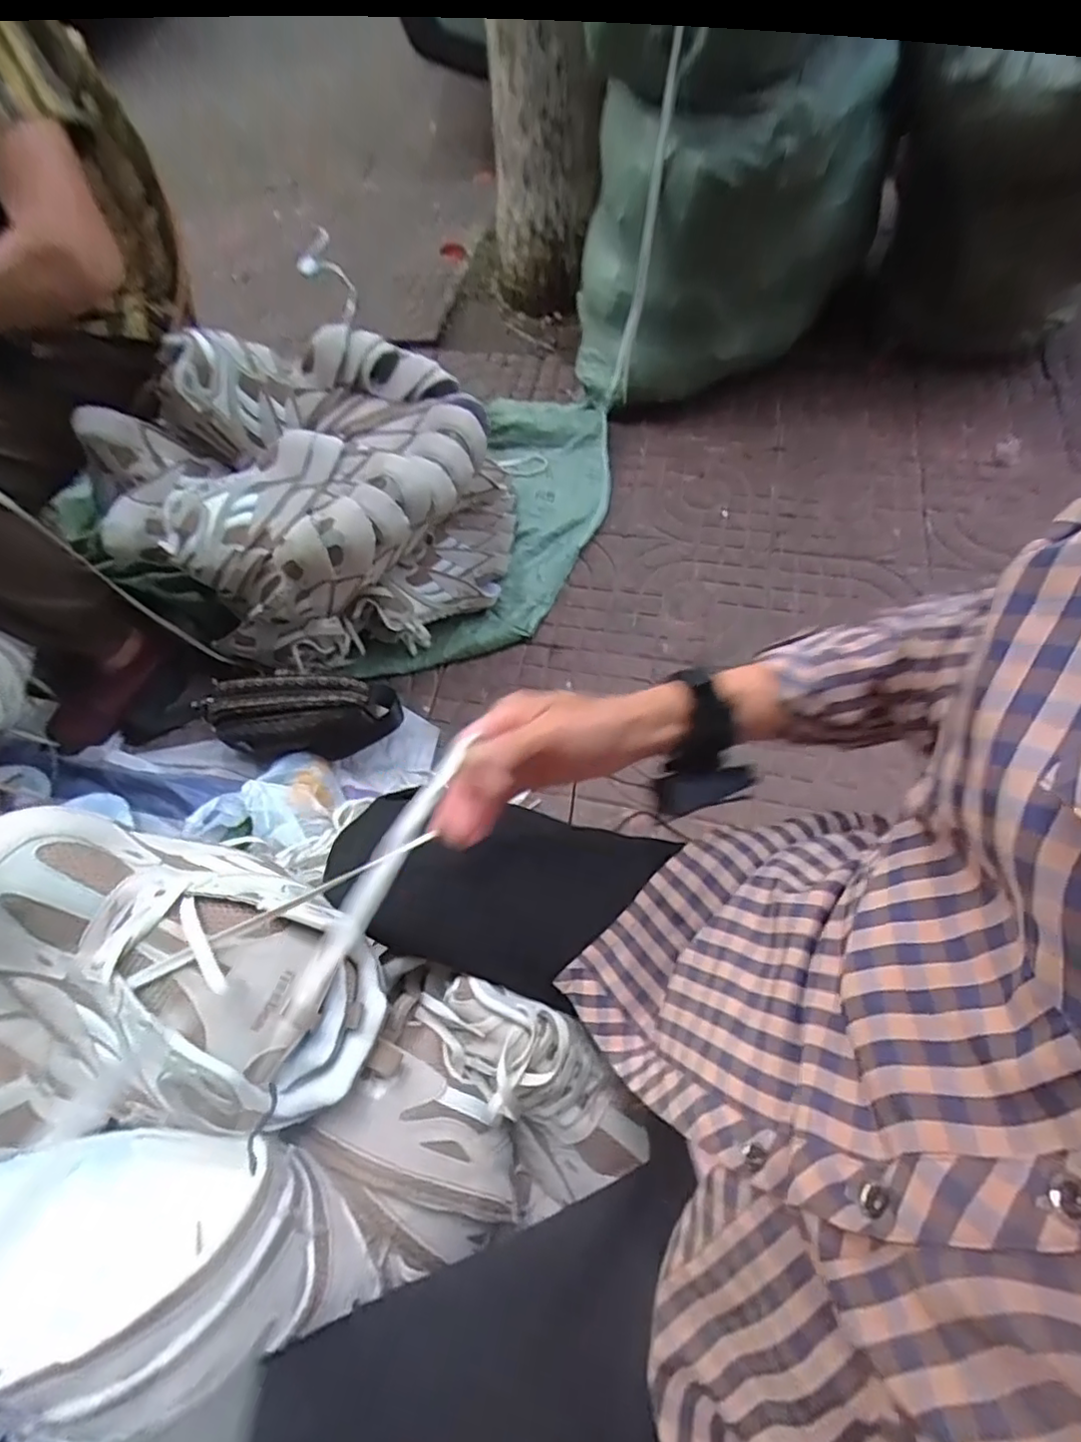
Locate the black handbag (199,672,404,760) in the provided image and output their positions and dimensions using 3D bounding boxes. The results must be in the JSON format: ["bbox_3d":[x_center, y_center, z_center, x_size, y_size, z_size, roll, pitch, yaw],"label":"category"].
[{"bbox_3d":[-0.337,0.001,0.905,0.272,0.137,0.073,-6,62,1],"label":"black handbag"}]

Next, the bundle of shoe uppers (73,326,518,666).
[{"bbox_3d":[-0.309,-0.285,0.906,0.512,0.352,0.301,-5,61,0],"label":"bundle of shoe uppers"}]

